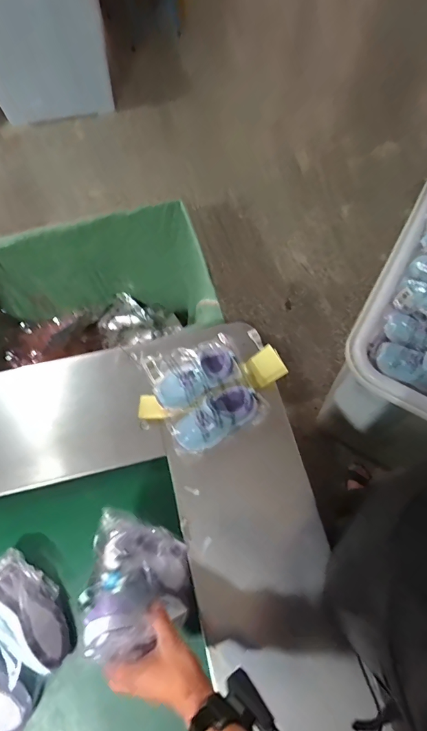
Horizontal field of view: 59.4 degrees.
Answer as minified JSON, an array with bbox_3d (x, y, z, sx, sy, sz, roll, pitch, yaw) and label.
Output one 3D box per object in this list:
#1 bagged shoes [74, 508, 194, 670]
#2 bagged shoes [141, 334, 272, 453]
[{"bbox_3d":[-0.122,0.336,0.581,0.090,0.184,0.194,-25,51,29],"label":"bagged shoes"},{"bbox_3d":[-0.017,0.045,0.709,0.180,0.068,0.192,-25,70,-12],"label":"bagged shoes"}]

